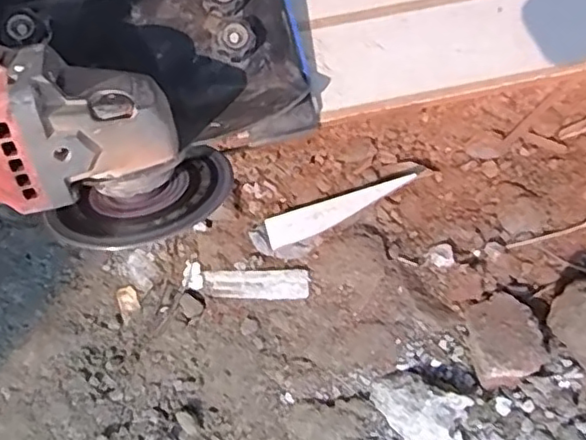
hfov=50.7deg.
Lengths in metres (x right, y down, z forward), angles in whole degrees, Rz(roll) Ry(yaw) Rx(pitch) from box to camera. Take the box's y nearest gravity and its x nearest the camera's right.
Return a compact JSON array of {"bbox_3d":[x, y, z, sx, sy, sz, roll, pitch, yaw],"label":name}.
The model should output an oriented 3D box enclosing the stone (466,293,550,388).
[{"bbox_3d":[0.139,0.080,0.409,0.044,0.024,0.060,-12,43,3],"label":"stone"}]

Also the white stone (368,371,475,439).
[{"bbox_3d":[0.077,0.119,0.391,0.055,0.020,0.037,27,74,9],"label":"white stone"}]

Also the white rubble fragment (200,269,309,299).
[{"bbox_3d":[-0.027,0.046,0.442,0.077,0.004,0.020,-2,83,10],"label":"white rubble fragment"}]

